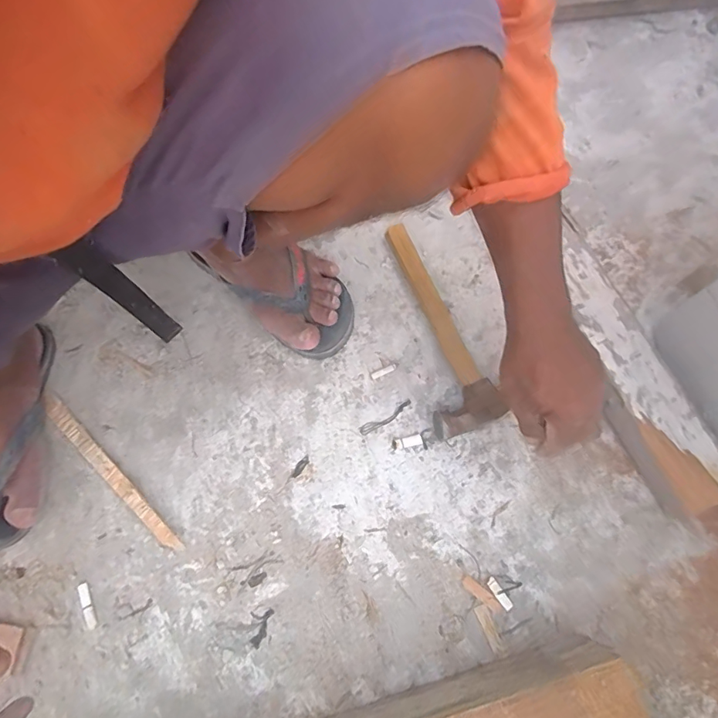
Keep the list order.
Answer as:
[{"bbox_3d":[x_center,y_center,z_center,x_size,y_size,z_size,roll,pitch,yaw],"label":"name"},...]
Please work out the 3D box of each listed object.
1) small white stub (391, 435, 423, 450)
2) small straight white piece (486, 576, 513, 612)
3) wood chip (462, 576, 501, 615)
[{"bbox_3d":[0.051,0.089,0.505,0.033,0.004,0.011,-12,70,-5],"label":"small white stub"},{"bbox_3d":[0.136,0.227,0.455,0.010,0.004,0.033,-31,73,-11],"label":"small straight white piece"},{"bbox_3d":[0.118,0.228,0.456,0.041,0.004,0.012,38,74,13],"label":"wood chip"}]

